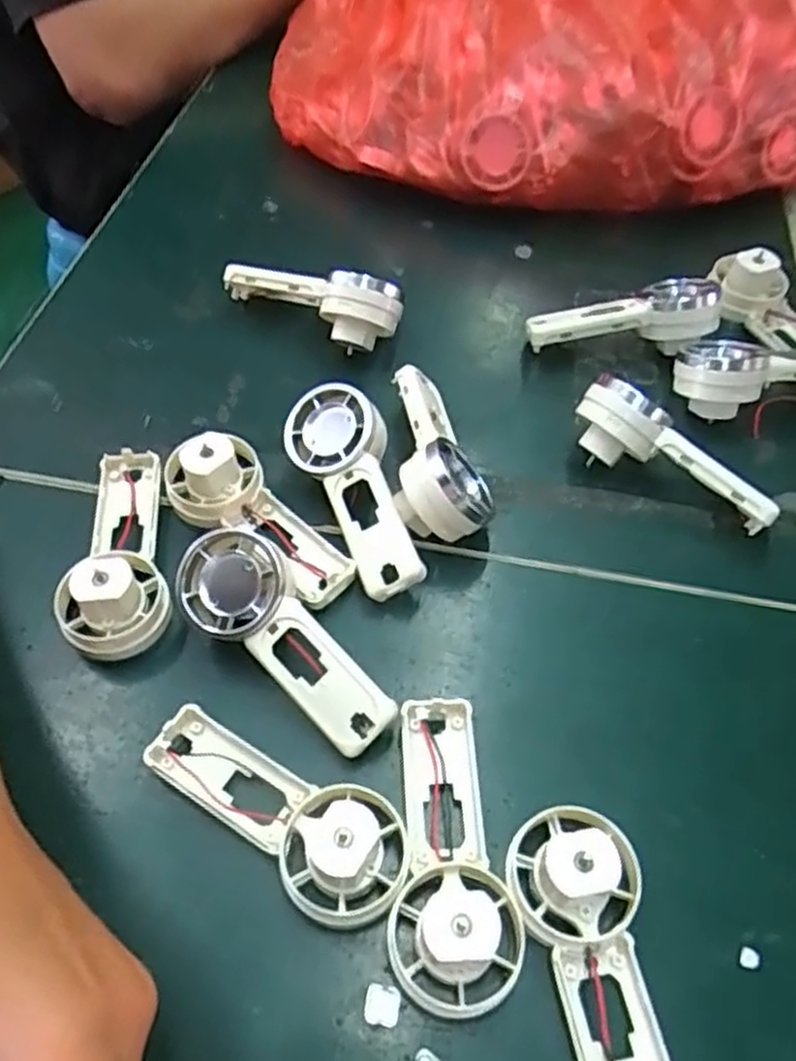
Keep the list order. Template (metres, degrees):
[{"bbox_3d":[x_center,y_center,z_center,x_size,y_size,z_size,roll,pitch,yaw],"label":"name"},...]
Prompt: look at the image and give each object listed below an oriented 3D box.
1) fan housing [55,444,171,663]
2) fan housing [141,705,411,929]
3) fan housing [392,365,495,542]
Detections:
[{"bbox_3d":[-0.110,0.004,0.304,0.038,0.029,0.093,-7,54,-7],"label":"fan housing"},{"bbox_3d":[-0.041,0.091,0.250,0.091,0.019,0.038,22,56,14],"label":"fan housing"},{"bbox_3d":[0.018,-0.035,0.333,0.037,0.035,0.089,1,53,-1],"label":"fan housing"}]

